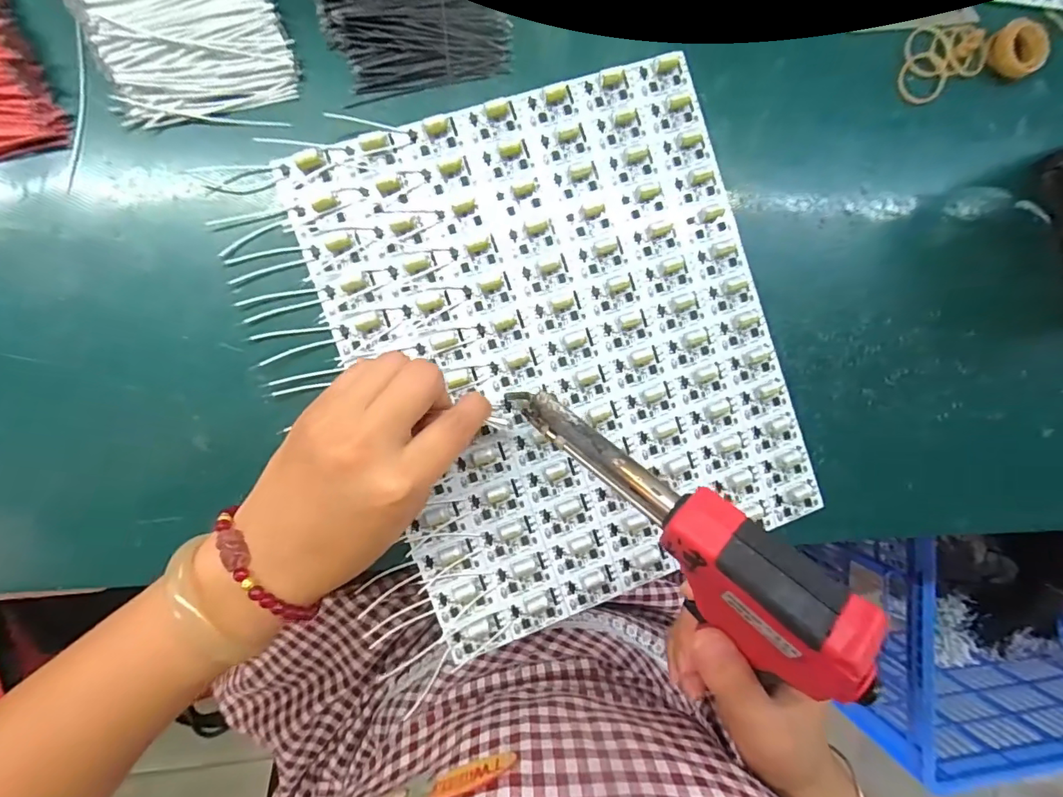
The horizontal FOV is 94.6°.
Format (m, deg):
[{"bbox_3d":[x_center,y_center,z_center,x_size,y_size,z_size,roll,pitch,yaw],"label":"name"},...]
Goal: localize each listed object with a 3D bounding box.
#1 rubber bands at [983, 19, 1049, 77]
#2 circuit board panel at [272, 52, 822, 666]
[{"bbox_3d":[0.314,-0.225,0.317,0.034,0.015,0.034,-31,96,-7],"label":"rubber bands"},{"bbox_3d":[0.023,-0.030,0.283,0.238,0.010,0.287,-20,95,-8],"label":"circuit board panel"}]

